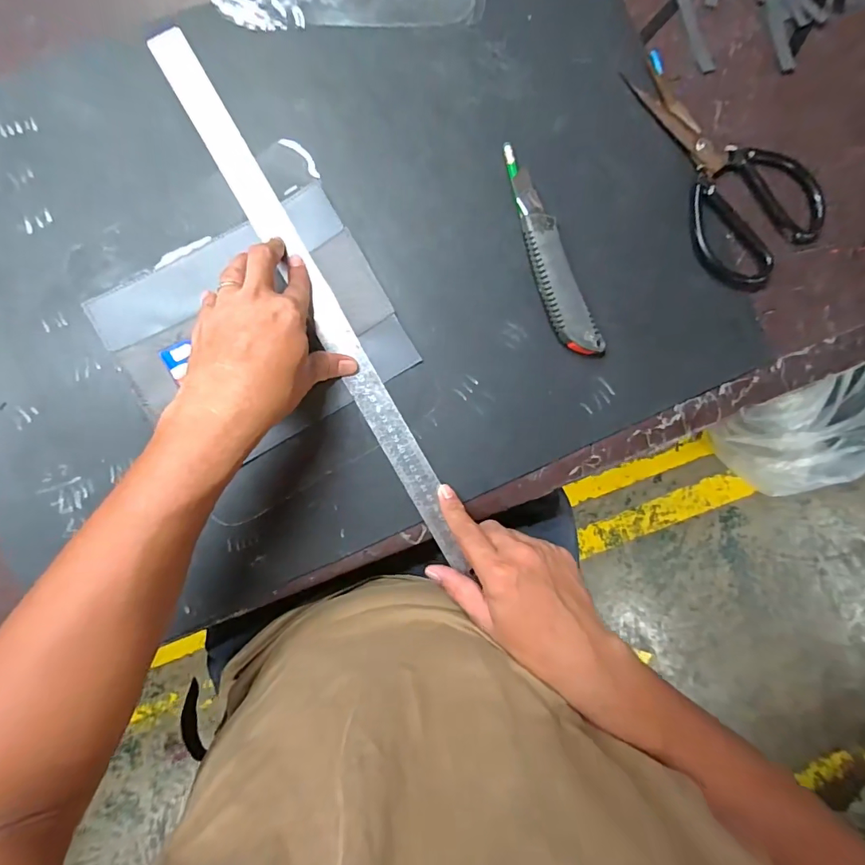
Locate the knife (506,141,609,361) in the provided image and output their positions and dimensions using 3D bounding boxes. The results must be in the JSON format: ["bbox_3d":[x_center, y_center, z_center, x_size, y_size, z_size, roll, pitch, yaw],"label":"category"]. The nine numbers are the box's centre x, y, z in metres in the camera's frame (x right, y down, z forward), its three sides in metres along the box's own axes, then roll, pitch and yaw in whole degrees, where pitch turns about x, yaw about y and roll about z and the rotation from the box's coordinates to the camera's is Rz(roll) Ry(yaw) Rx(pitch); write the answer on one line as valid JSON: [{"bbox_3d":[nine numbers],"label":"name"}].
[{"bbox_3d":[0.101,-0.156,0.394,0.037,0.018,0.191,-20,91,-4],"label":"knife"}]

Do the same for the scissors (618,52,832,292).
[{"bbox_3d":[0.273,-0.248,0.413,0.127,0.013,0.224,-24,92,-4],"label":"scissors"}]

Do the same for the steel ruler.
[{"bbox_3d":[-0.099,-0.111,0.389,0.030,0.004,0.507,-30,92,-4],"label":"steel ruler"}]

